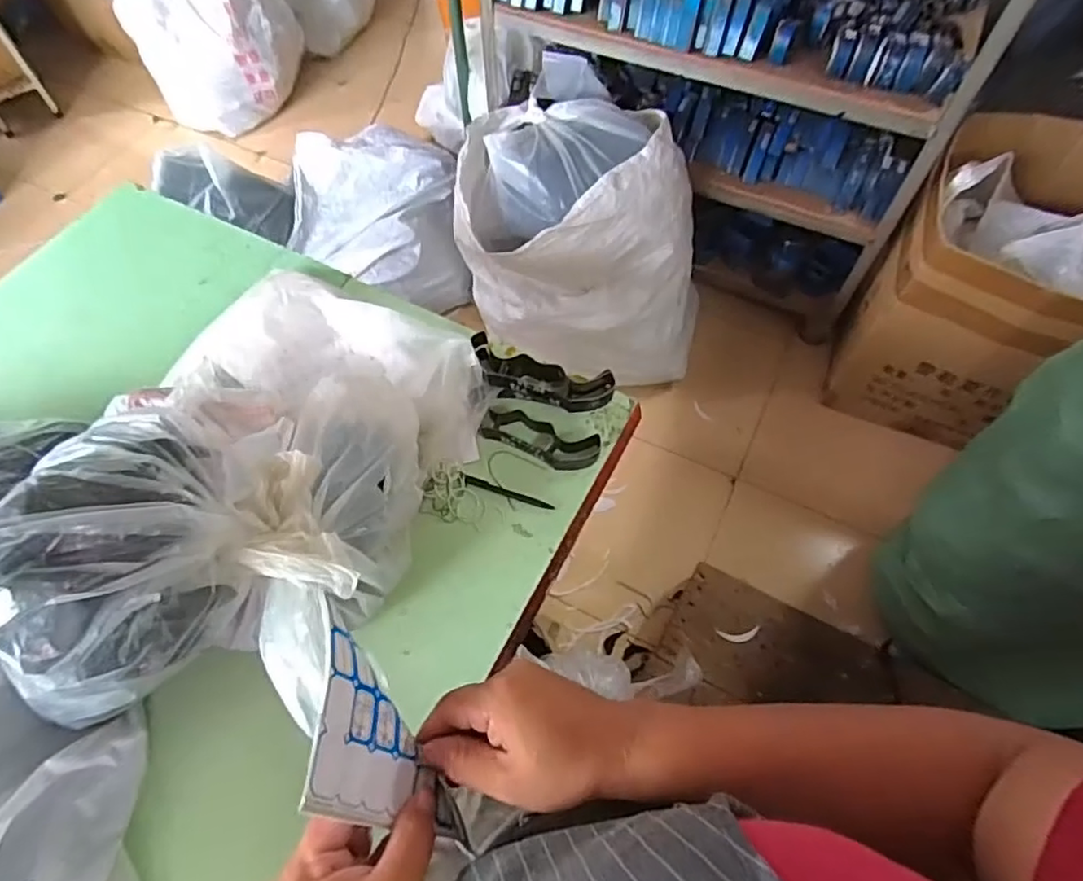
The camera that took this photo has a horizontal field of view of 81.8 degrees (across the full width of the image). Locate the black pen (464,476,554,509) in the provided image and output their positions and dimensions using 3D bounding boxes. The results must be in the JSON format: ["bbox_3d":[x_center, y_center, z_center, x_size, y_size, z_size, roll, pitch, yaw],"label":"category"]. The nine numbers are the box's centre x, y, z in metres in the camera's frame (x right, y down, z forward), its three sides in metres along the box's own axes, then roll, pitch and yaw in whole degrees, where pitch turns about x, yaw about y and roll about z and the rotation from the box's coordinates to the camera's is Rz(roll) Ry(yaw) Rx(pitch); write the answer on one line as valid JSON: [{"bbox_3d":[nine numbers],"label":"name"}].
[{"bbox_3d":[-0.045,0.073,0.866,0.129,0.008,0.016,16,62,9],"label":"black pen"}]

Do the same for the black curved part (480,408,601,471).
[{"bbox_3d":[-0.002,-0.003,0.892,0.169,0.037,0.054,21,63,11],"label":"black curved part"}]

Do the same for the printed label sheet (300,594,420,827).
[{"bbox_3d":[-0.096,0.157,0.346,0.011,0.077,0.092,-20,43,19],"label":"printed label sheet"}]

